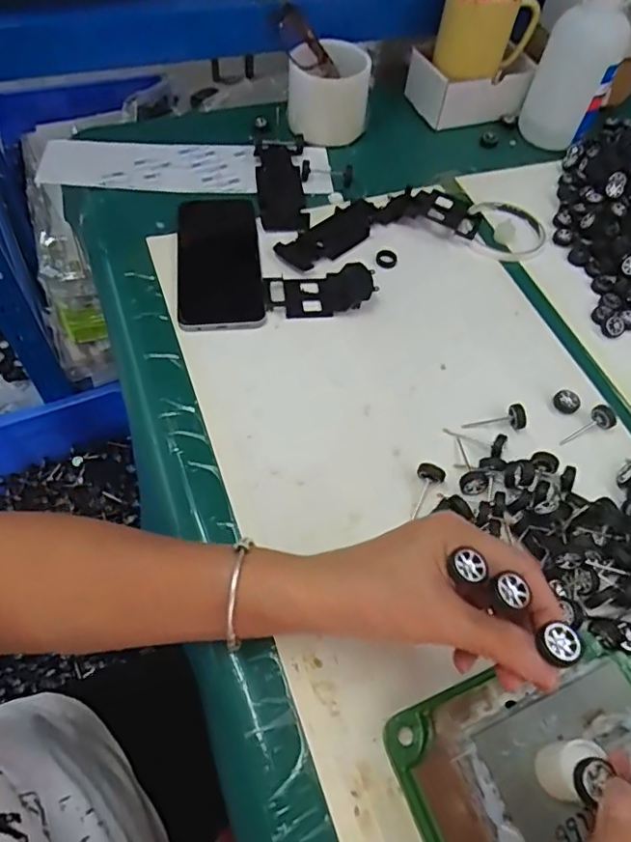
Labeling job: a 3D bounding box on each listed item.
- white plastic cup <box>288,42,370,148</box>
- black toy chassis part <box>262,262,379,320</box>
[{"bbox_3d":[0.015,-0.365,0.629,0.089,0.083,0.089,2,57,-2],"label":"white plastic cup"},{"bbox_3d":[0.004,-0.116,0.501,0.095,0.015,0.048,-10,58,-10],"label":"black toy chassis part"}]

